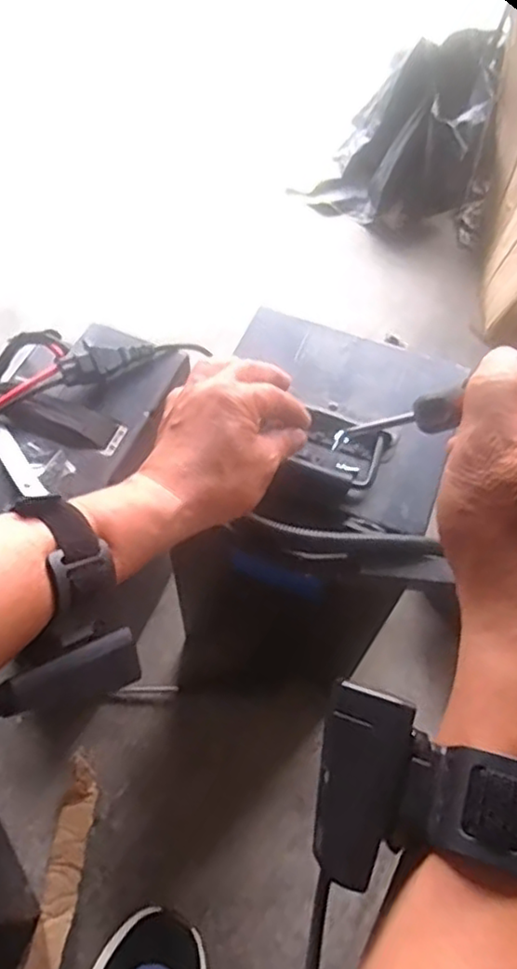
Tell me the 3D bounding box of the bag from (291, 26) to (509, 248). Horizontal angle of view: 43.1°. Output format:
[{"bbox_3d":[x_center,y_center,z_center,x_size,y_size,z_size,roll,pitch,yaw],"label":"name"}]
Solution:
[{"bbox_3d":[0.259,-0.603,1.114,0.298,0.211,0.250,12,61,6],"label":"bag"}]

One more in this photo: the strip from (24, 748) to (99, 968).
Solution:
[{"bbox_3d":[-0.191,0.386,0.626,0.035,0.031,0.230,6,60,2],"label":"strip"}]

